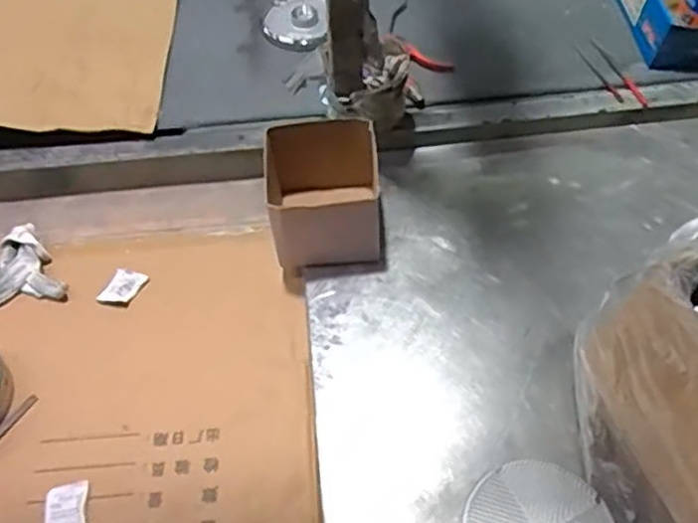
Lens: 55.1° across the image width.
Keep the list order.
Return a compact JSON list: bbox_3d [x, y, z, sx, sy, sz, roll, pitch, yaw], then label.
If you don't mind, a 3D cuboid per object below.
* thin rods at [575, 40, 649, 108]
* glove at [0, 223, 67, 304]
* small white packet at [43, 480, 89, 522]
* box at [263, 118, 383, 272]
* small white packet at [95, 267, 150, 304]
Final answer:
[{"bbox_3d":[0.383,-0.274,0.981,0.040,0.012,0.159,-16,56,-9],"label":"thin rods"},{"bbox_3d":[-0.425,0.016,0.856,0.086,0.028,0.120,-31,60,-18],"label":"glove"},{"bbox_3d":[-0.292,0.258,0.688,0.042,0.011,0.058,-10,55,-5],"label":"small white packet"},{"bbox_3d":[-0.030,-0.083,0.841,0.136,0.106,0.155,-7,55,-3],"label":"box"},{"bbox_3d":[-0.287,0.033,0.847,0.037,0.008,0.055,33,66,3],"label":"small white packet"}]

